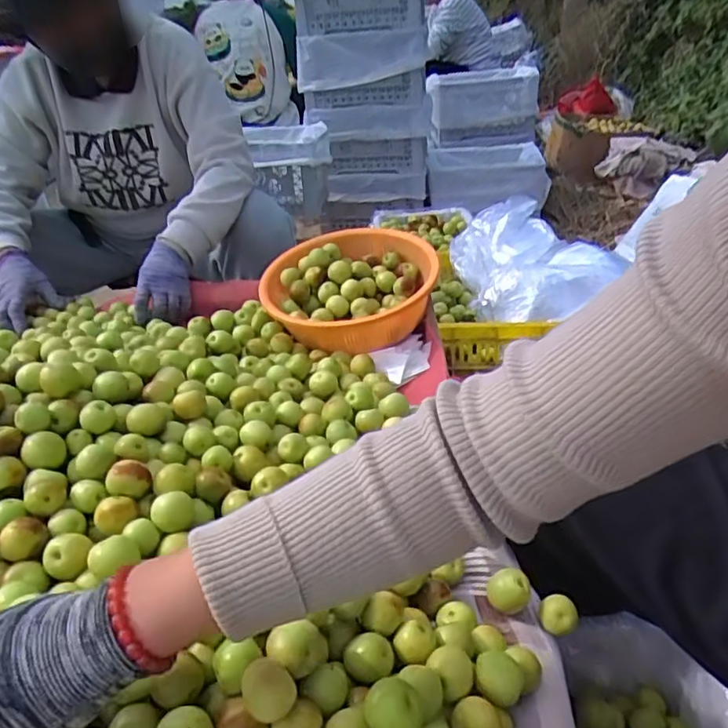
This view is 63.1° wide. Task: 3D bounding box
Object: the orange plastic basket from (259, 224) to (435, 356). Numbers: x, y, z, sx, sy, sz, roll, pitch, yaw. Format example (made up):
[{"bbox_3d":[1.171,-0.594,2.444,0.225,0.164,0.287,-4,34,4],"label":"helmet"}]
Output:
[{"bbox_3d":[-0.022,-0.116,0.930,0.255,0.105,0.264,-4,32,3],"label":"orange plastic basket"}]

